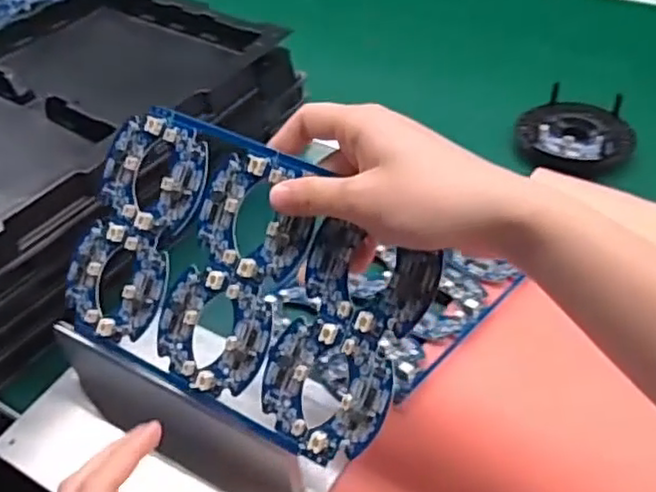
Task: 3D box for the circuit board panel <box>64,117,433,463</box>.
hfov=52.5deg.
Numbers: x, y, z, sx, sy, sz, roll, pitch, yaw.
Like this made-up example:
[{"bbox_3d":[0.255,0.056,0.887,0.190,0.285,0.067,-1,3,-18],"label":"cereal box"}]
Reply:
[{"bbox_3d":[-0.049,0.015,0.355,0.198,0.006,0.134,23,95,20],"label":"circuit board panel"}]

